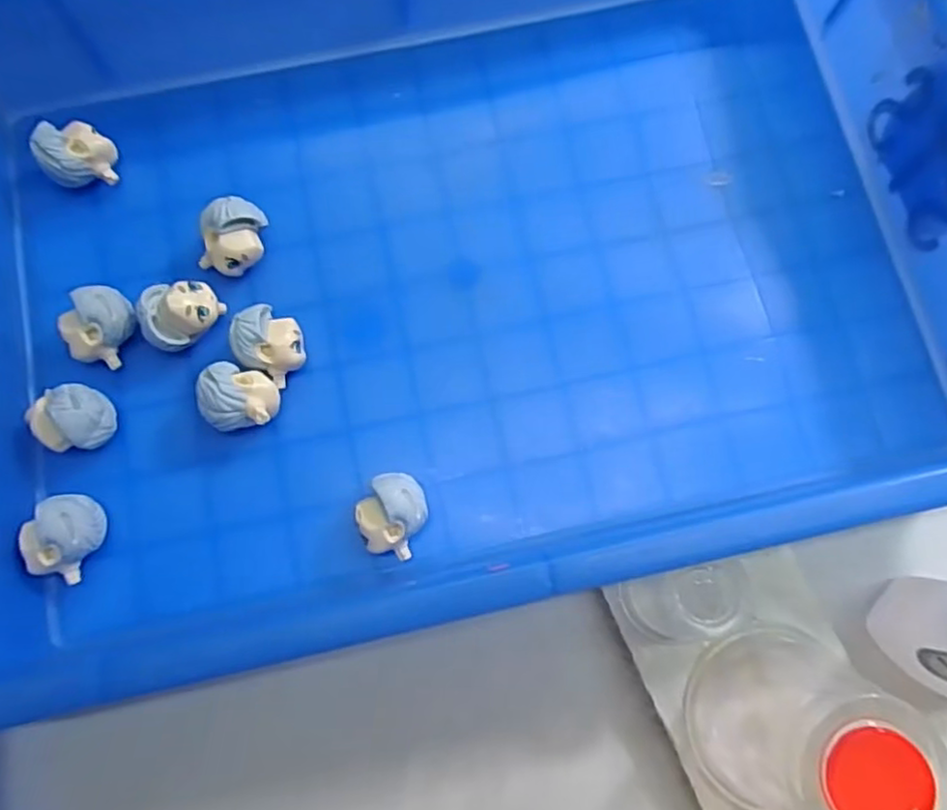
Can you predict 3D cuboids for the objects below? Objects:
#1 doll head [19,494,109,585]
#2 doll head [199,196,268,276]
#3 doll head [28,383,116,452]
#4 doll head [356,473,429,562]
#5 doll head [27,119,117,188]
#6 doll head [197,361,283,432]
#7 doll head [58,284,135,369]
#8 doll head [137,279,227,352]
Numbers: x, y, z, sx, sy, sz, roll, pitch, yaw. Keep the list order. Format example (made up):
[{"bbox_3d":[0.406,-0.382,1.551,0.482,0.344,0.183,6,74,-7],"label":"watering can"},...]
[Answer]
[{"bbox_3d":[-0.141,0.045,0.228,0.020,0.025,0.027,33,81,6],"label":"doll head"},{"bbox_3d":[-0.091,-0.063,0.252,0.020,0.024,0.026,21,80,5],"label":"doll head"},{"bbox_3d":[-0.142,0.006,0.236,0.020,0.026,0.023,40,82,8],"label":"doll head"},{"bbox_3d":[-0.028,0.038,0.232,0.022,0.025,0.027,29,80,6],"label":"doll head"},{"bbox_3d":[-0.154,-0.098,0.260,0.023,0.025,0.021,-7,79,-1],"label":"doll head"},{"bbox_3d":[-0.084,-0.001,0.241,0.026,0.024,0.023,19,80,4],"label":"doll head"},{"bbox_3d":[-0.138,-0.029,0.245,0.017,0.022,0.027,25,80,5],"label":"doll head"},{"bbox_3d":[-0.110,-0.034,0.246,0.023,0.022,0.027,33,81,7],"label":"doll head"}]

